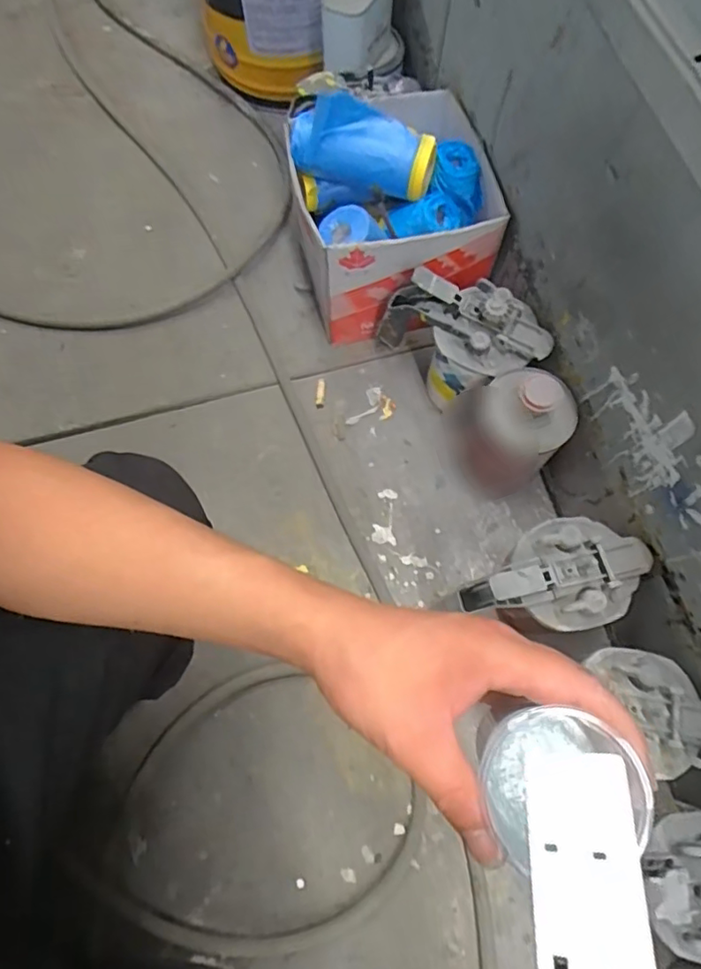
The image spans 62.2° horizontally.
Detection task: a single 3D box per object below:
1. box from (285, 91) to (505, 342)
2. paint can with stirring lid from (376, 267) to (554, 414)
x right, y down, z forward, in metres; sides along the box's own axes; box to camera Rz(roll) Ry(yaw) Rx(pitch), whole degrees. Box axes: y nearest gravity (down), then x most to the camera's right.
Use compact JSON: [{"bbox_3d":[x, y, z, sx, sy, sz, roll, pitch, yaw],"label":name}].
[{"bbox_3d":[0.047,-0.344,0.753,0.230,0.212,0.255,-16,73,-7],"label":"box"},{"bbox_3d":[0.135,-0.178,0.714,0.109,0.179,0.184,-38,76,-13],"label":"paint can with stirring lid"}]

